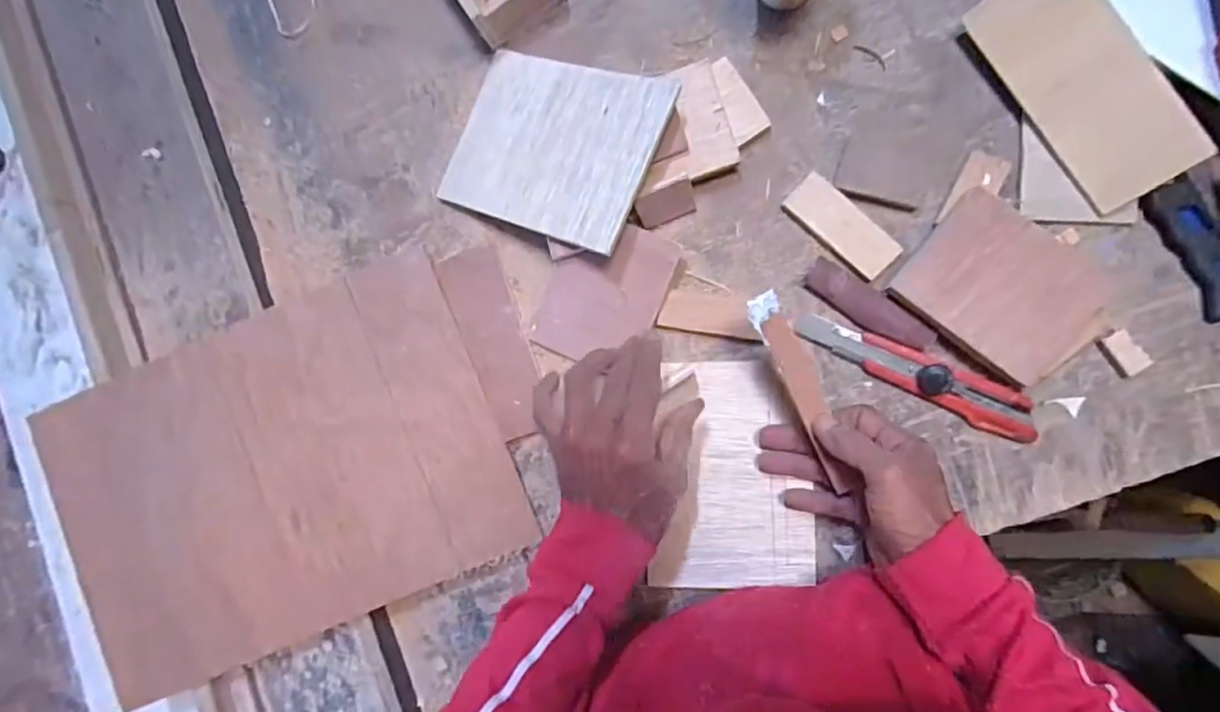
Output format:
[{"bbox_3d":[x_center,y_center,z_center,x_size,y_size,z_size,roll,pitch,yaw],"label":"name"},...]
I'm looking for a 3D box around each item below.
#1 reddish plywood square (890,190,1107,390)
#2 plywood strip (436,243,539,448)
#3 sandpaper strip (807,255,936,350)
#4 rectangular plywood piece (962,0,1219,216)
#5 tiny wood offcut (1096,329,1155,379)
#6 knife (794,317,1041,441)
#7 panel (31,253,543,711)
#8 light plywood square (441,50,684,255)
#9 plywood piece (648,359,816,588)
[{"bbox_3d":[0.270,-0.042,0.415,0.127,0.021,0.092,35,98,3],"label":"reddish plywood square"},{"bbox_3d":[-0.091,-0.011,0.492,0.049,0.010,0.154,-21,84,2],"label":"plywood strip"},{"bbox_3d":[0.186,-0.035,0.438,0.094,0.004,0.026,38,95,10],"label":"sandpaper strip"},{"bbox_3d":[0.316,-0.183,0.408,0.065,0.005,0.166,-35,85,40],"label":"rectangular plywood piece"},{"bbox_3d":[0.354,-0.002,0.418,0.020,0.008,0.033,-30,83,8],"label":"tiny wood offcut"},{"bbox_3d":[0.219,0.014,0.436,0.173,0.014,0.031,24,92,11],"label":"knife"},{"bbox_3d":[-0.263,0.097,0.493,0.354,0.011,0.250,-24,86,0],"label":"panel"},{"bbox_3d":[-0.044,-0.158,0.461,0.163,0.007,0.127,23,91,23],"label":"light plywood square"},{"bbox_3d":[0.091,0.088,0.456,0.112,0.011,0.167,-2,90,8],"label":"plywood piece"}]

